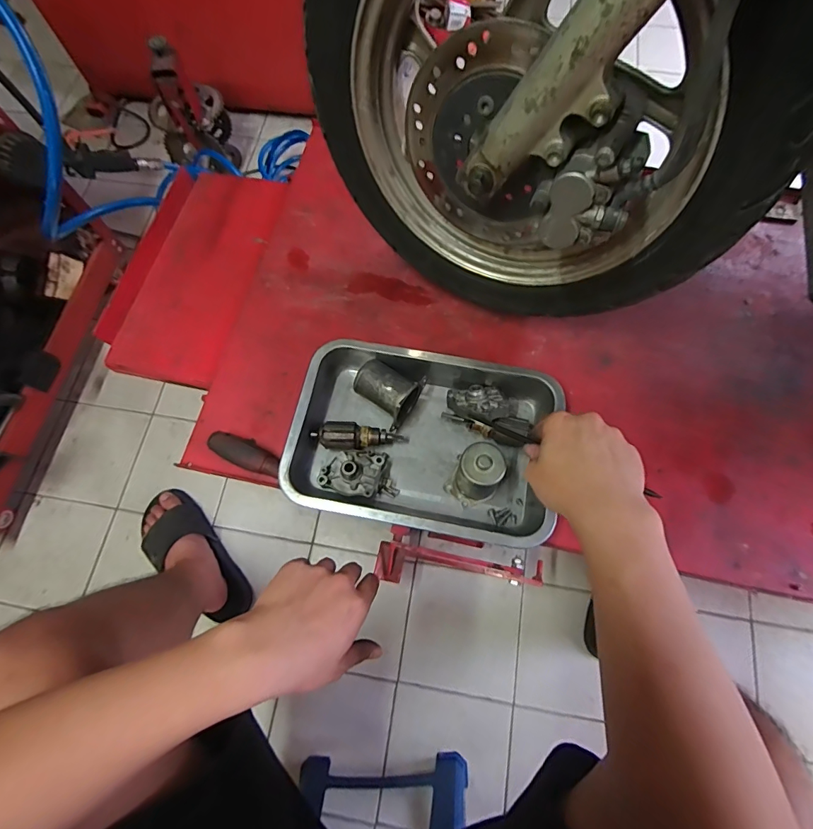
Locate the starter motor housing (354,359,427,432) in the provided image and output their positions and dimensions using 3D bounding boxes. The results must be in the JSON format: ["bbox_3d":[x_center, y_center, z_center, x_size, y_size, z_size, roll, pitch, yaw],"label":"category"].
[{"bbox_3d":[-0.024,-0.030,0.541,0.071,0.053,0.067,32,75,11],"label":"starter motor housing"}]

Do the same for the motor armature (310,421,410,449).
[{"bbox_3d":[-0.055,0.028,0.529,0.115,0.025,0.032,4,71,-10],"label":"motor armature"}]

